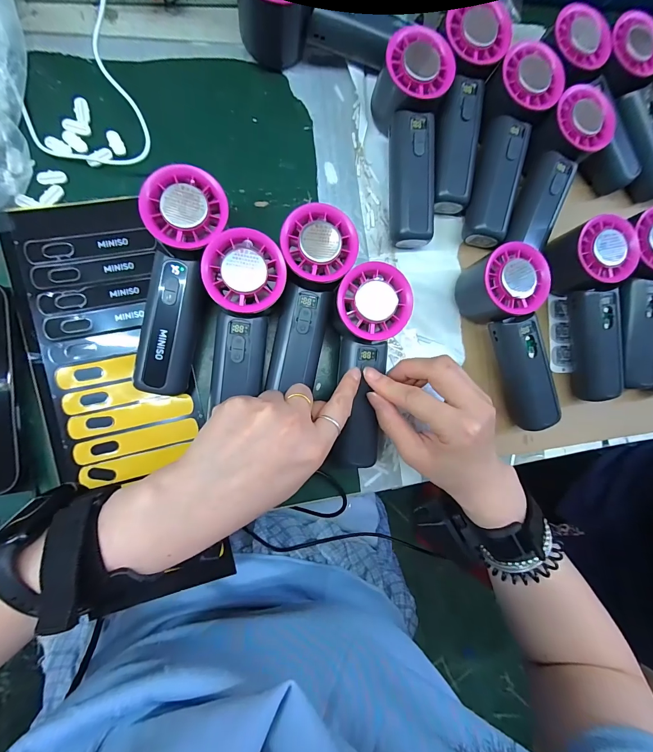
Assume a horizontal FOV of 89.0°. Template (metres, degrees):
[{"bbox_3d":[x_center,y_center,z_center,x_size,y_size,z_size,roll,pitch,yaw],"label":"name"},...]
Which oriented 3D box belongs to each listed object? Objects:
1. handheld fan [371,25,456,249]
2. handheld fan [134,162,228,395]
[{"bbox_3d":[0.070,-0.193,0.284,0.052,0.053,0.153,2,87,-9],"label":"handheld fan"},{"bbox_3d":[-0.108,-0.065,0.248,0.057,0.051,0.156,7,86,-9],"label":"handheld fan"}]

